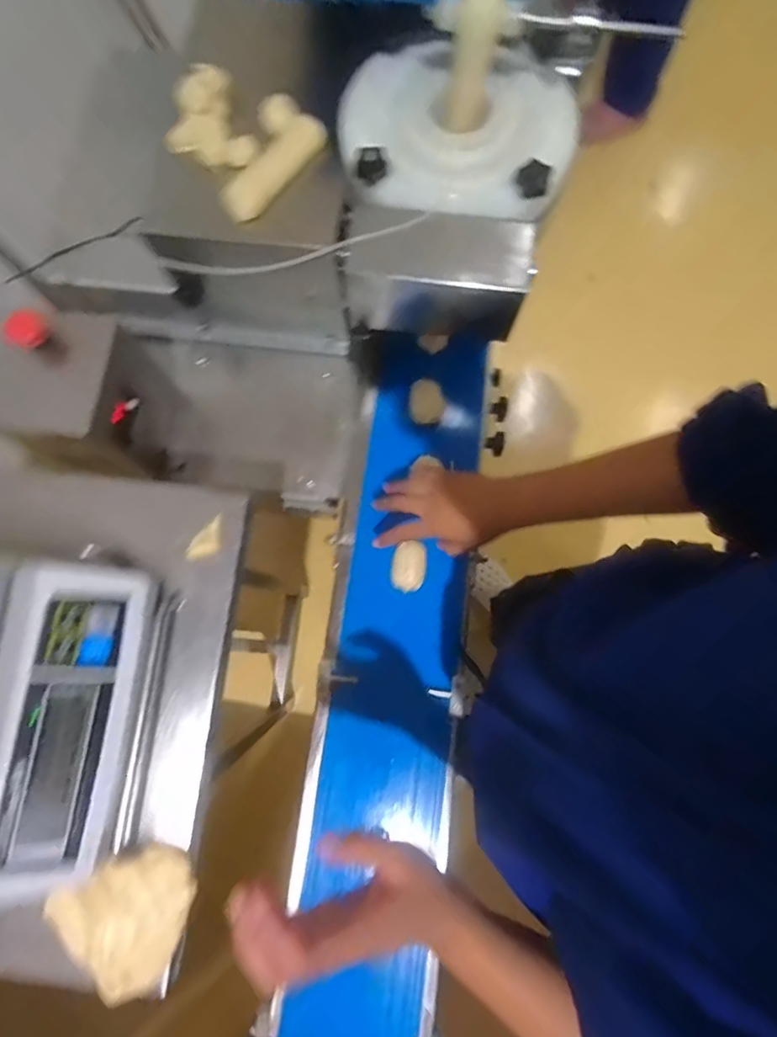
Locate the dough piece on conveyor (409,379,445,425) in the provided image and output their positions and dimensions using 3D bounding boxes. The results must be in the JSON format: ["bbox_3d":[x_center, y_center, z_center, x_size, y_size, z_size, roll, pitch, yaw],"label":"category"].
[{"bbox_3d":[0.052,-0.160,0.698,0.046,0.025,0.055,-10,79,-1],"label":"dough piece on conveyor"}]

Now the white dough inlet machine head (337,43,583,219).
[{"bbox_3d":[0.076,-0.438,0.578,0.263,0.037,0.208,19,80,5],"label":"white dough inlet machine head"}]

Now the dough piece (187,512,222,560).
[{"bbox_3d":[-0.168,0.020,0.477,0.024,0.004,0.048,39,82,8],"label":"dough piece"}]

